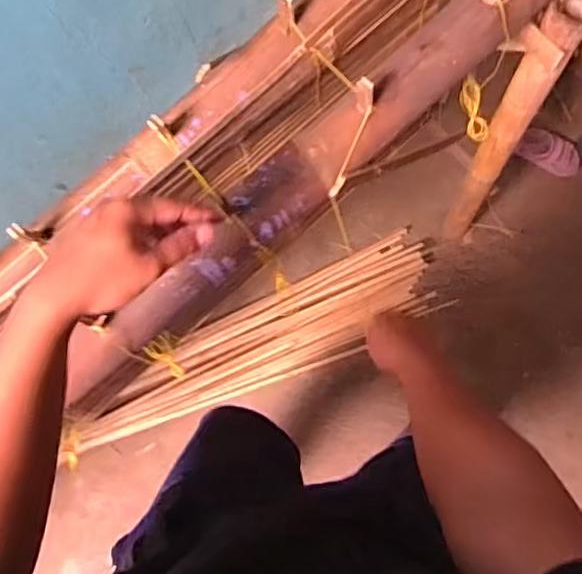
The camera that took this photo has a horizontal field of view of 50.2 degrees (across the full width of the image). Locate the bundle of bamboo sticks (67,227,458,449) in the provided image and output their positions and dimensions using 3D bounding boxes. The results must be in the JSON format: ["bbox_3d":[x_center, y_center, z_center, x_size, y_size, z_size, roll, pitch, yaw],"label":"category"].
[{"bbox_3d":[-0.078,0.152,1.528,0.925,0.095,0.212,-26,81,-4],"label":"bundle of bamboo sticks"}]

